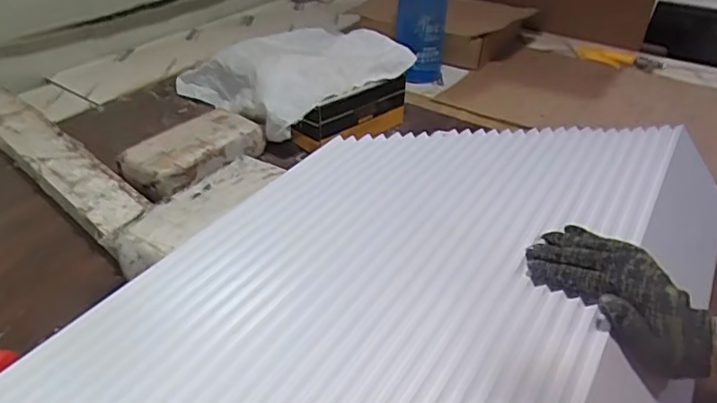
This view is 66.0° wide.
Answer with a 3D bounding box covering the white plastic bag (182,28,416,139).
[{"bbox_3d":[-0.146,-0.247,1.031,0.407,0.135,0.274,24,42,29],"label":"white plastic bag"}]

